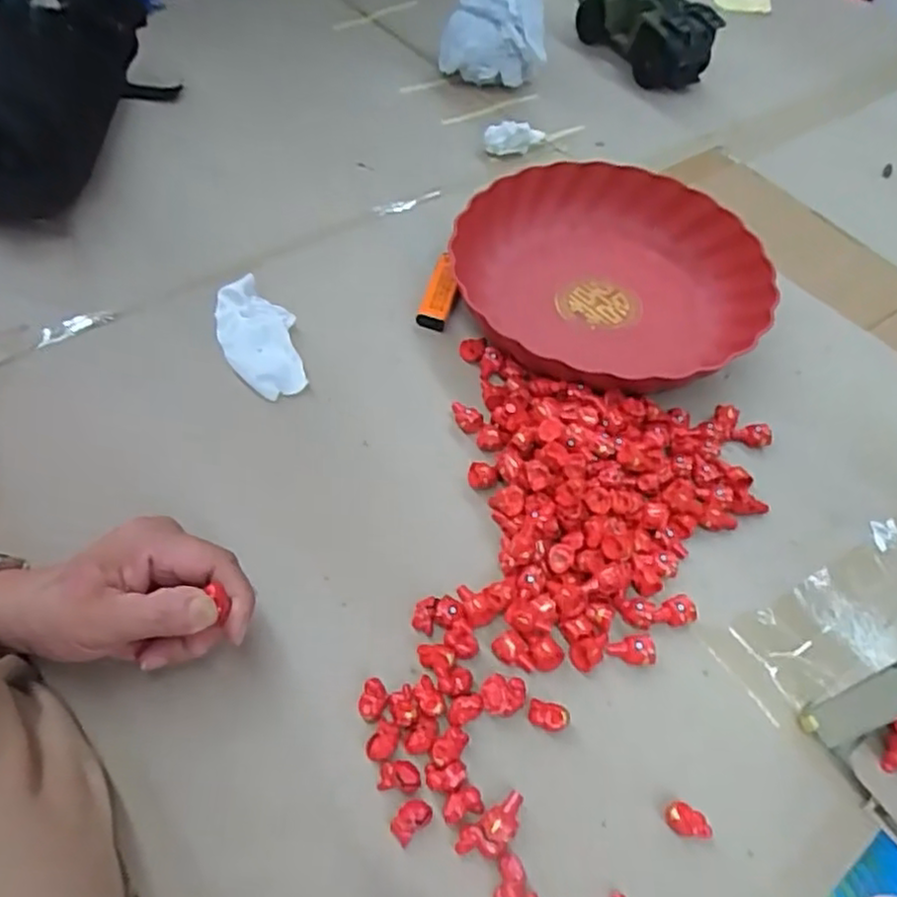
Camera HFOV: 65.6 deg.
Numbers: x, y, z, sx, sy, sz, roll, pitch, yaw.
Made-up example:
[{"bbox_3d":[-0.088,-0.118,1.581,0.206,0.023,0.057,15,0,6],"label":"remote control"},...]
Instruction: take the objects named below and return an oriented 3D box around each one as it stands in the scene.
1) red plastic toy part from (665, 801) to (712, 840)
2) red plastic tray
[{"bbox_3d":[0.120,0.186,0.347,0.024,0.012,0.013,11,55,3],"label":"red plastic toy part"},{"bbox_3d":[0.127,-0.133,0.558,0.231,0.051,0.237,0,55,-4],"label":"red plastic tray"}]

